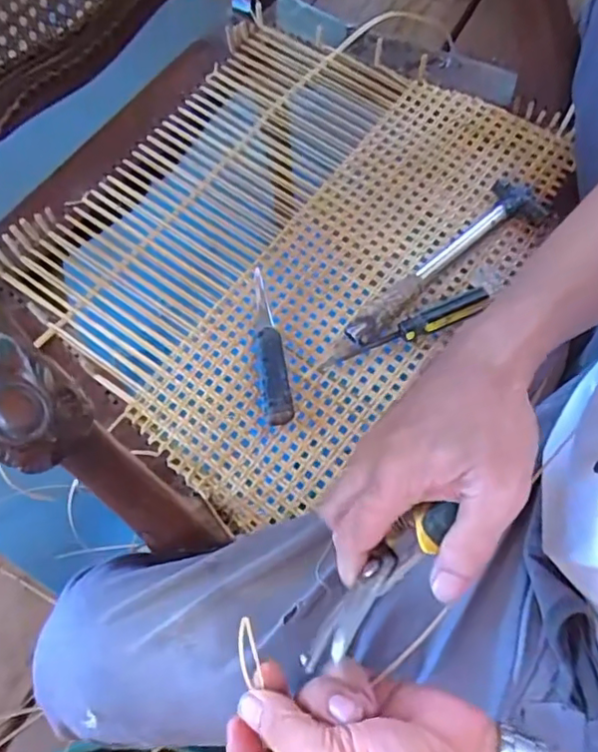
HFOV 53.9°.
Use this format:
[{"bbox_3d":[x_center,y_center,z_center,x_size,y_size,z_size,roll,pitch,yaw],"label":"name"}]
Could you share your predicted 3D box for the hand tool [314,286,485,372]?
[{"bbox_3d":[0.099,-0.041,0.546,0.162,0.027,0.023,-22,72,-8],"label":"hand tool"}]

